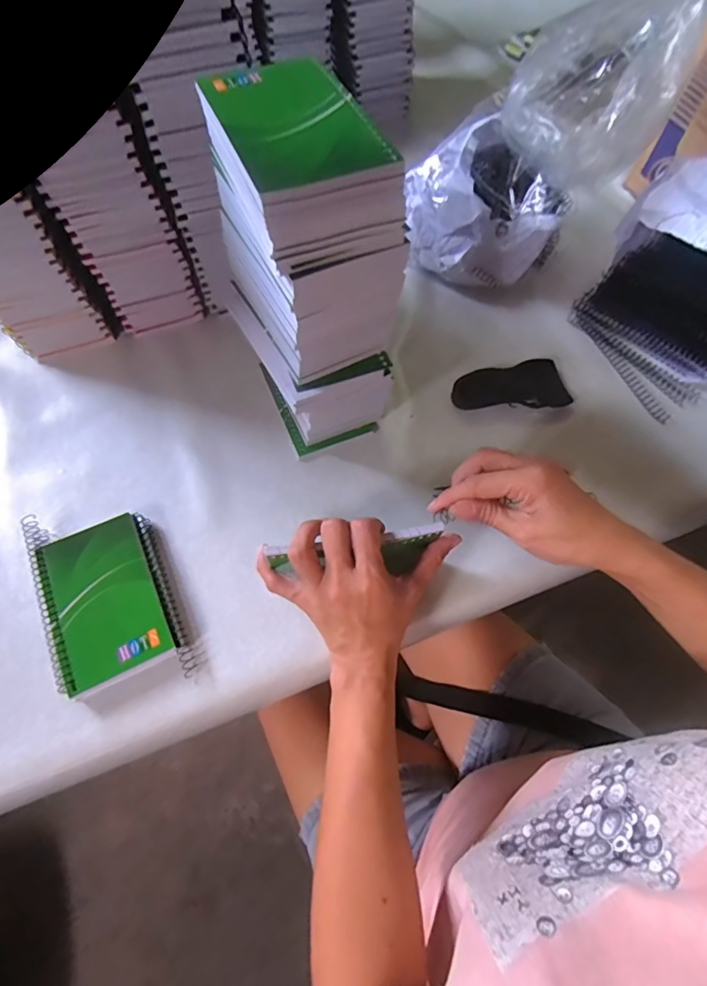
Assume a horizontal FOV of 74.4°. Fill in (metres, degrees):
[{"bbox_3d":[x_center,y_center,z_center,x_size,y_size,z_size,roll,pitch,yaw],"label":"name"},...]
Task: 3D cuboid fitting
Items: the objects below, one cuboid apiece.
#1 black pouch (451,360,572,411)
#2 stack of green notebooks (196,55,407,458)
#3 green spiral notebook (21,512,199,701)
[{"bbox_3d":[0.160,-0.110,0.480,0.118,0.015,0.055,-7,64,-4],"label":"black pouch"},{"bbox_3d":[-0.037,-0.147,0.366,0.094,0.251,0.134,-27,67,-13],"label":"stack of green notebooks"},{"bbox_3d":[-0.201,0.081,0.379,0.093,0.019,0.162,-23,66,-11],"label":"green spiral notebook"}]

